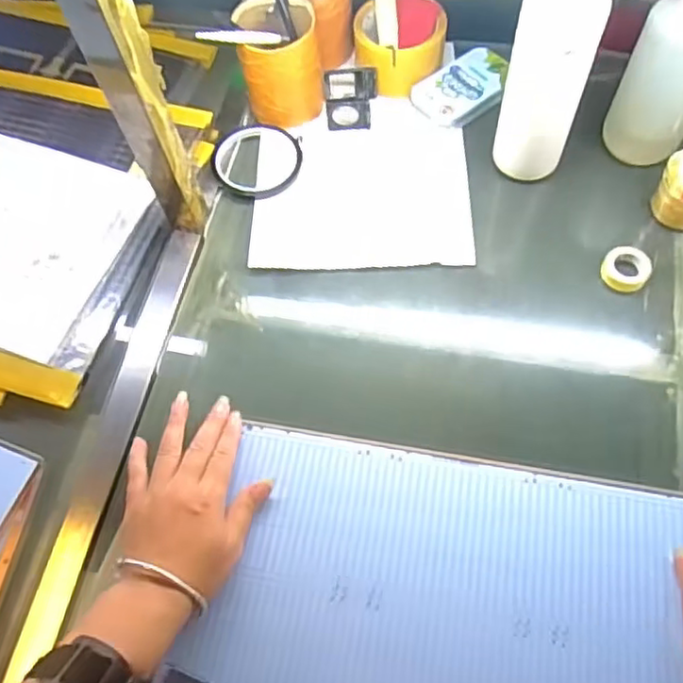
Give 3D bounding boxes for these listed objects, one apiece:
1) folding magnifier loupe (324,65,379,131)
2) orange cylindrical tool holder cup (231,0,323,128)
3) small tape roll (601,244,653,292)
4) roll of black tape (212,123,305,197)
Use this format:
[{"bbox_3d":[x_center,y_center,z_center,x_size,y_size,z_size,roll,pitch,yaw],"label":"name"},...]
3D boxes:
[{"bbox_3d":[0.010,-0.254,0.662,0.055,0.037,0.057,0,63,4],"label":"folding magnifier loupe"},{"bbox_3d":[-0.062,-0.283,0.645,0.082,0.099,0.084,-1,63,3],"label":"orange cylindrical tool holder cup"},{"bbox_3d":[0.253,-0.065,0.564,0.039,0.016,0.042,-1,63,3],"label":"small tape roll"},{"bbox_3d":[-0.089,-0.190,0.652,0.099,0.010,0.086,30,69,17],"label":"roll of black tape"}]

